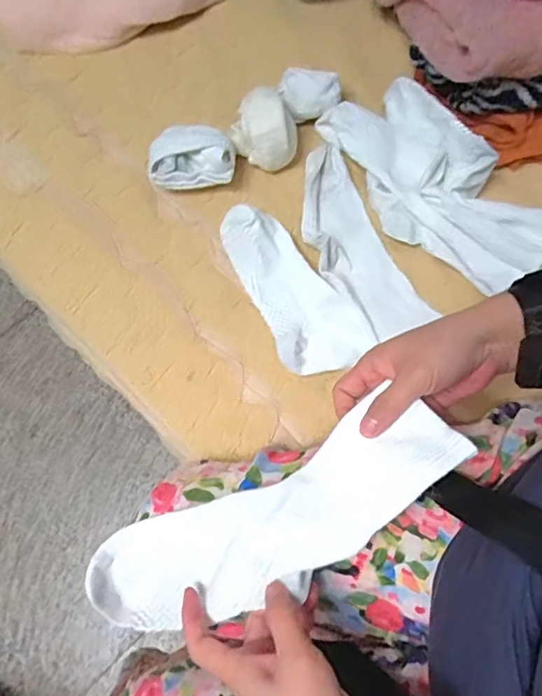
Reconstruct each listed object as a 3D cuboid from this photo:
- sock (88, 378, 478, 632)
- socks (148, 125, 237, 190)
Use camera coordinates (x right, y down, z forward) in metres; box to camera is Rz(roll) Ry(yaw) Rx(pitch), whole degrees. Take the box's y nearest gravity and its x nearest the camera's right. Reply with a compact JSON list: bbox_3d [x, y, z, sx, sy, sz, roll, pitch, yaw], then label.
[{"bbox_3d":[-0.004,0.131,0.386,0.298,0.043,0.093,-32,52,11],"label":"sock"},{"bbox_3d":[-0.087,-0.210,0.583,0.095,0.040,0.063,-2,71,2],"label":"socks"}]

